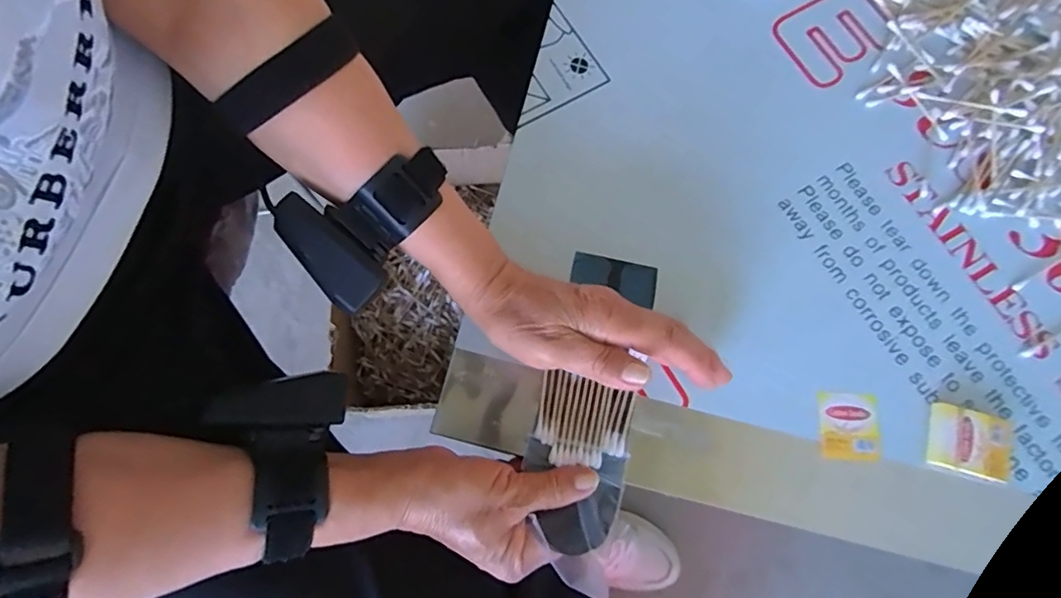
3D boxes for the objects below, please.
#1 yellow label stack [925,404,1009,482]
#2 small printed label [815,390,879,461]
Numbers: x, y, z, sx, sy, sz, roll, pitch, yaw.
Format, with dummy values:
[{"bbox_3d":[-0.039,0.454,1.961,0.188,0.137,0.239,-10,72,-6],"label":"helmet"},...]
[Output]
[{"bbox_3d":[0.287,0.095,0.359,0.047,0.011,0.042,17,77,4],"label":"yellow label stack"},{"bbox_3d":[0.213,0.085,0.365,0.038,0.004,0.044,4,76,1],"label":"small printed label"}]

